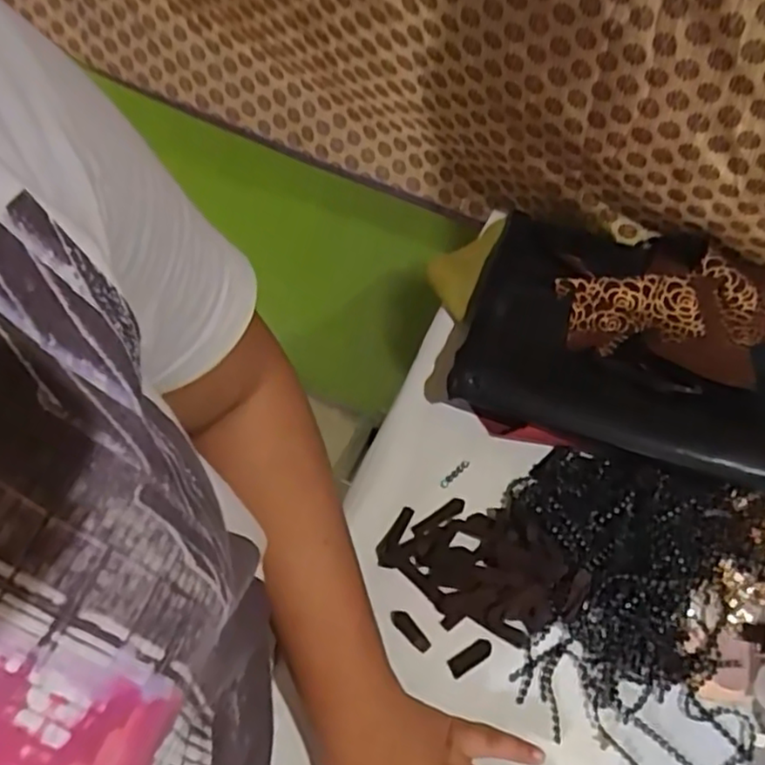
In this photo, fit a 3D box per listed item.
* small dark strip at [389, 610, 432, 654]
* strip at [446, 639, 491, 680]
[{"bbox_3d":[0.019,0.165,0.456,0.011,0.004,0.032,-41,70,-20],"label":"small dark strip"},{"bbox_3d":[0.057,0.180,0.447,0.031,0.004,0.012,-30,67,-16],"label":"strip"}]

